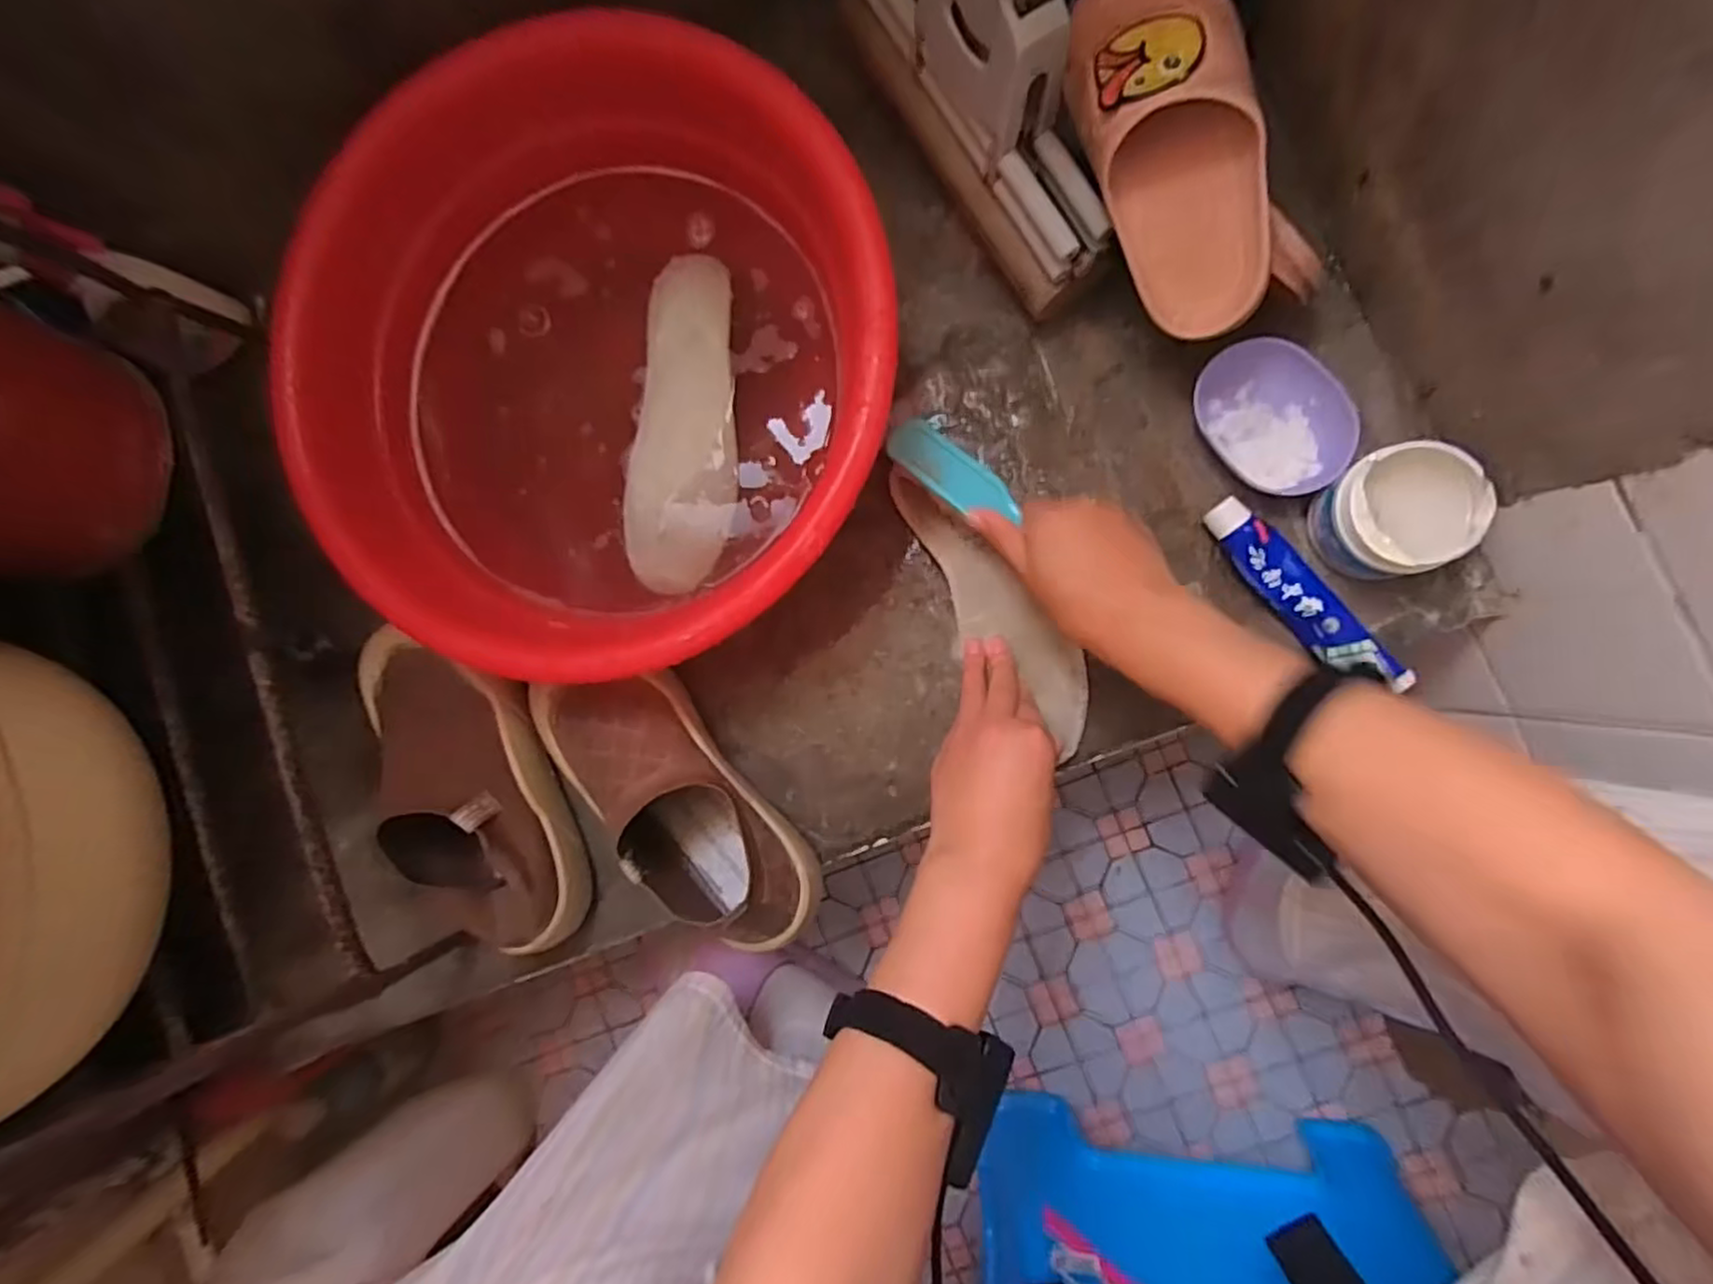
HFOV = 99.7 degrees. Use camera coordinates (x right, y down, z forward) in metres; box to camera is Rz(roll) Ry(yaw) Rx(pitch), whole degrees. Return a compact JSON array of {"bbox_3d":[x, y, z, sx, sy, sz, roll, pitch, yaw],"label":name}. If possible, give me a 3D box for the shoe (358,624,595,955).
[{"bbox_3d":[-0.283,0.101,0.513,0.101,0.080,0.255,-30,85,5],"label":"shoe"}]

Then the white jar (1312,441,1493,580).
[{"bbox_3d":[0.334,-0.080,0.448,0.074,0.051,0.074,0,88,7],"label":"white jar"}]

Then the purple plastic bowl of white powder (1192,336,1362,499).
[{"bbox_3d":[0.281,-0.152,0.485,0.084,0.029,0.107,-36,84,5],"label":"purple plastic bowl of white powder"}]

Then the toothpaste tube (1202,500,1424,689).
[{"bbox_3d":[0.296,-0.029,0.482,0.035,0.024,0.162,-40,84,4],"label":"toothpaste tube"}]

